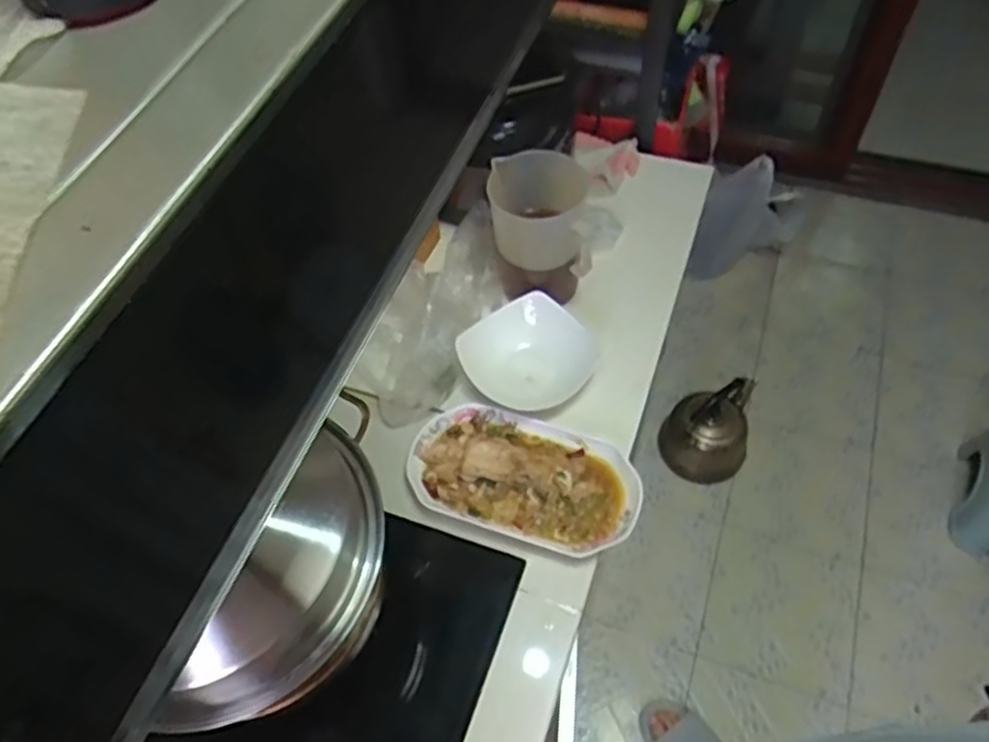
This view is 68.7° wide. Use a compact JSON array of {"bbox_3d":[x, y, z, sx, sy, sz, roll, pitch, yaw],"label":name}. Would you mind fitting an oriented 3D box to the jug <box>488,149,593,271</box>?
[{"bbox_3d":[0.066,-0.225,1.011,0.140,0.127,0.111,-4,56,2],"label":"jug"}]

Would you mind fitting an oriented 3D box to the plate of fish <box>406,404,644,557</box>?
[{"bbox_3d":[0.036,0.135,0.934,0.295,0.030,0.157,14,58,13],"label":"plate of fish"}]

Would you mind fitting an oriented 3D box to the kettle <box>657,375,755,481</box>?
[{"bbox_3d":[0.506,0.119,1.709,0.199,0.202,0.231,17,59,15],"label":"kettle"}]

